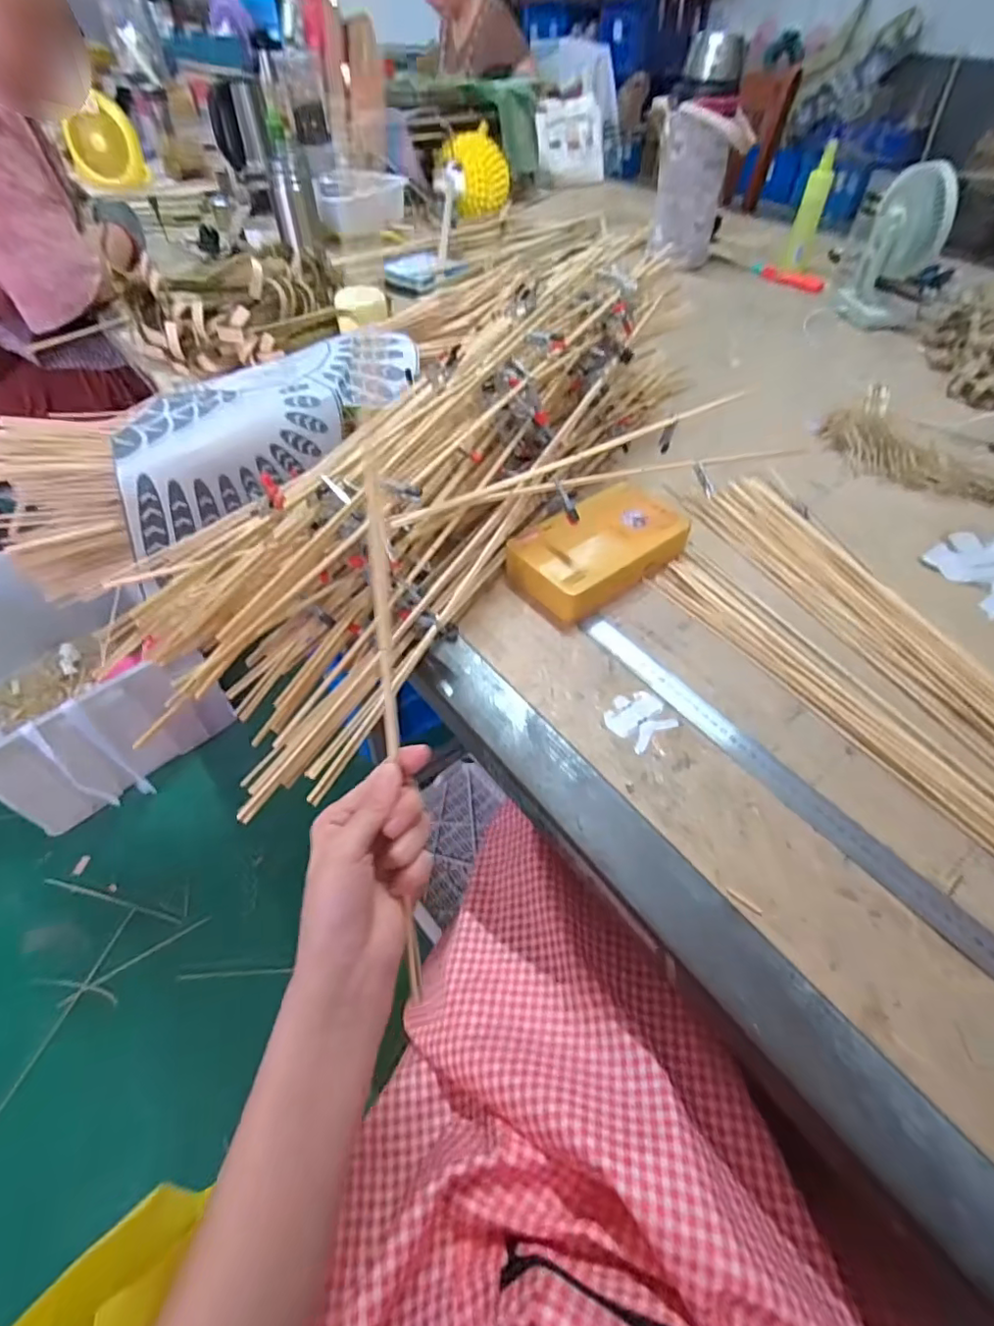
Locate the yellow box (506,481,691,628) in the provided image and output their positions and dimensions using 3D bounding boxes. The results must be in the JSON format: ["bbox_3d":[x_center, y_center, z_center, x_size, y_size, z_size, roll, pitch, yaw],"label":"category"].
[{"bbox_3d":[0.106,-0.122,0.606,0.185,0.039,0.106,-33,58,-24],"label":"yellow box"}]

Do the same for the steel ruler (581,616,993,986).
[{"bbox_3d":[0.252,0.119,0.434,0.034,0.010,0.523,-32,58,-22],"label":"steel ruler"}]

